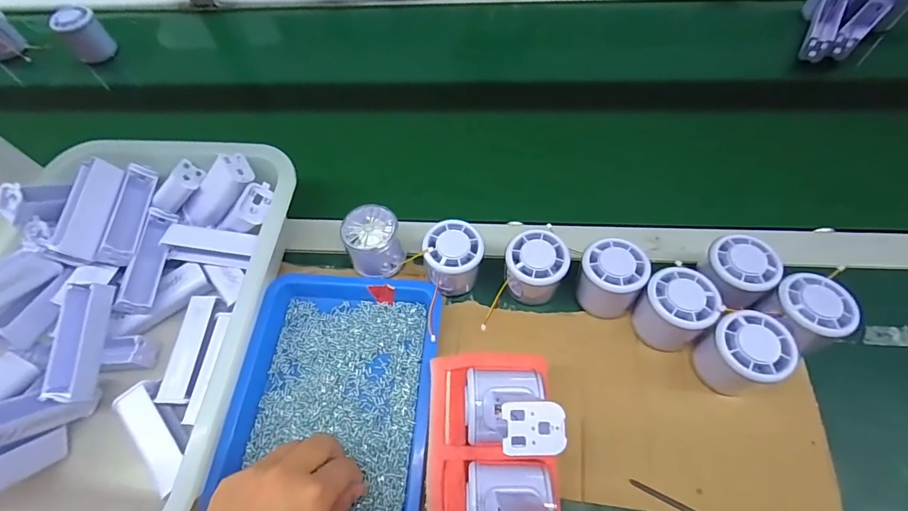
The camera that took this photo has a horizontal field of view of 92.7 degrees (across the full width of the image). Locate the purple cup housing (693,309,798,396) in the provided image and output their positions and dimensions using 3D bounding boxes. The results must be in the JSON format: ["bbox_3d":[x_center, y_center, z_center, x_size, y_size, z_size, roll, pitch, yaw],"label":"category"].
[{"bbox_3d":[0.240,0.081,0.363,0.056,0.061,0.056,-1,62,3],"label":"purple cup housing"}]

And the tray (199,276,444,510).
[{"bbox_3d":[-0.106,0.120,0.389,0.176,0.032,0.222,3,63,5],"label":"tray"}]

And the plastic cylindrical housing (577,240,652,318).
[{"bbox_3d":[0.146,0.022,0.410,0.056,0.061,0.058,-1,62,3],"label":"plastic cylindrical housing"}]

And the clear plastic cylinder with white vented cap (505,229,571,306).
[{"bbox_3d":[0.078,0.012,0.421,0.055,0.054,0.057,-1,62,3],"label":"clear plastic cylinder with white vented cap"}]

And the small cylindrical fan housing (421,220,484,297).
[{"bbox_3d":[0.000,0.004,0.428,0.057,0.052,0.065,-6,62,0],"label":"small cylindrical fan housing"}]

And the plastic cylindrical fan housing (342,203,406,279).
[{"bbox_3d":[-0.082,-0.014,0.444,0.056,0.048,0.061,-13,62,-4],"label":"plastic cylindrical fan housing"}]

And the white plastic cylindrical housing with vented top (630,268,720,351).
[{"bbox_3d":[0.195,0.048,0.388,0.059,0.068,0.058,-1,62,3],"label":"white plastic cylindrical housing with vented top"}]

